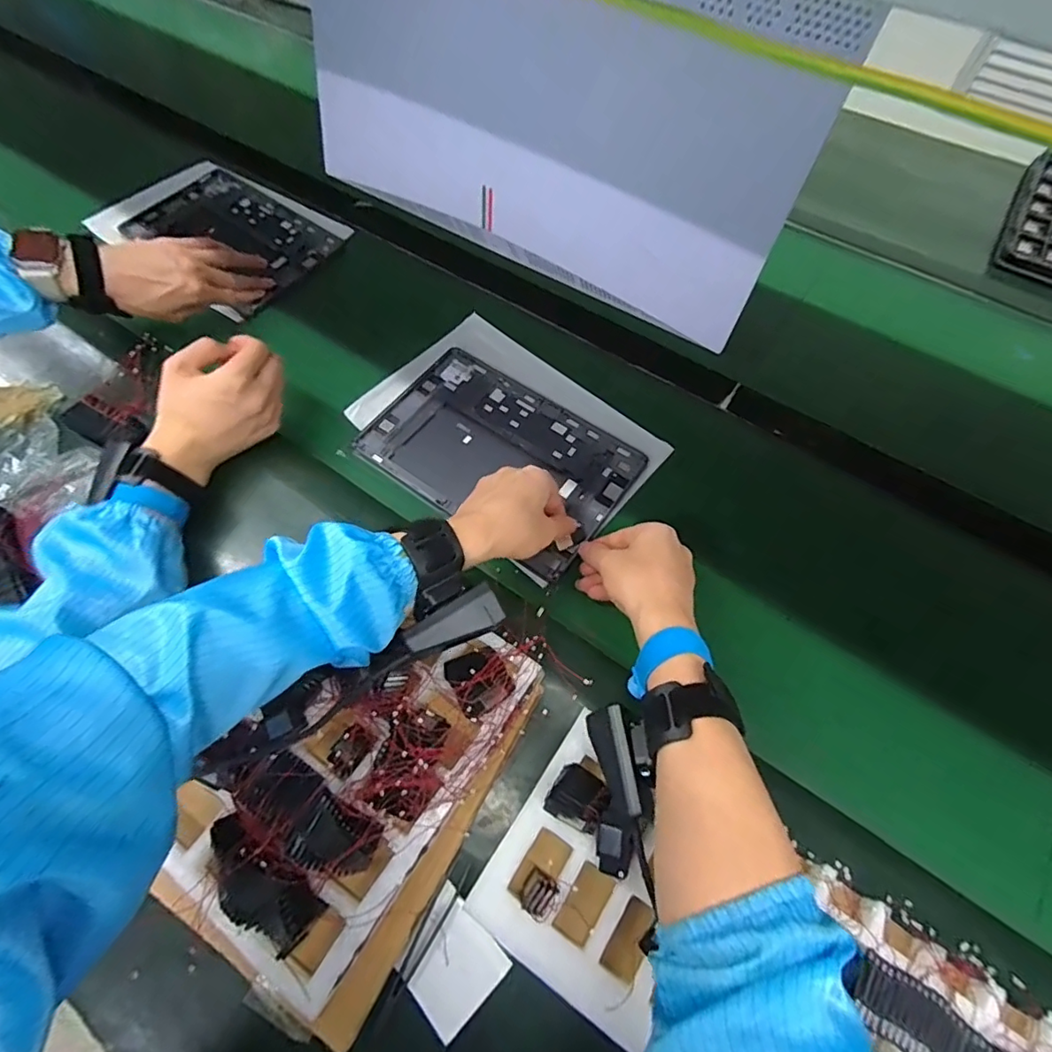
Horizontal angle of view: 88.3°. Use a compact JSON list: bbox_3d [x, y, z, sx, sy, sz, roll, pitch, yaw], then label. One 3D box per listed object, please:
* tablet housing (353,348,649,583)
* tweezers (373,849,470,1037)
[{"bbox_3d":[-0.025,-0.075,0.549,0.251,0.013,0.169,33,70,16],"label":"tablet housing"},{"bbox_3d":[-0.068,0.275,0.359,0.014,0.005,0.102,27,64,11],"label":"tweezers"}]

